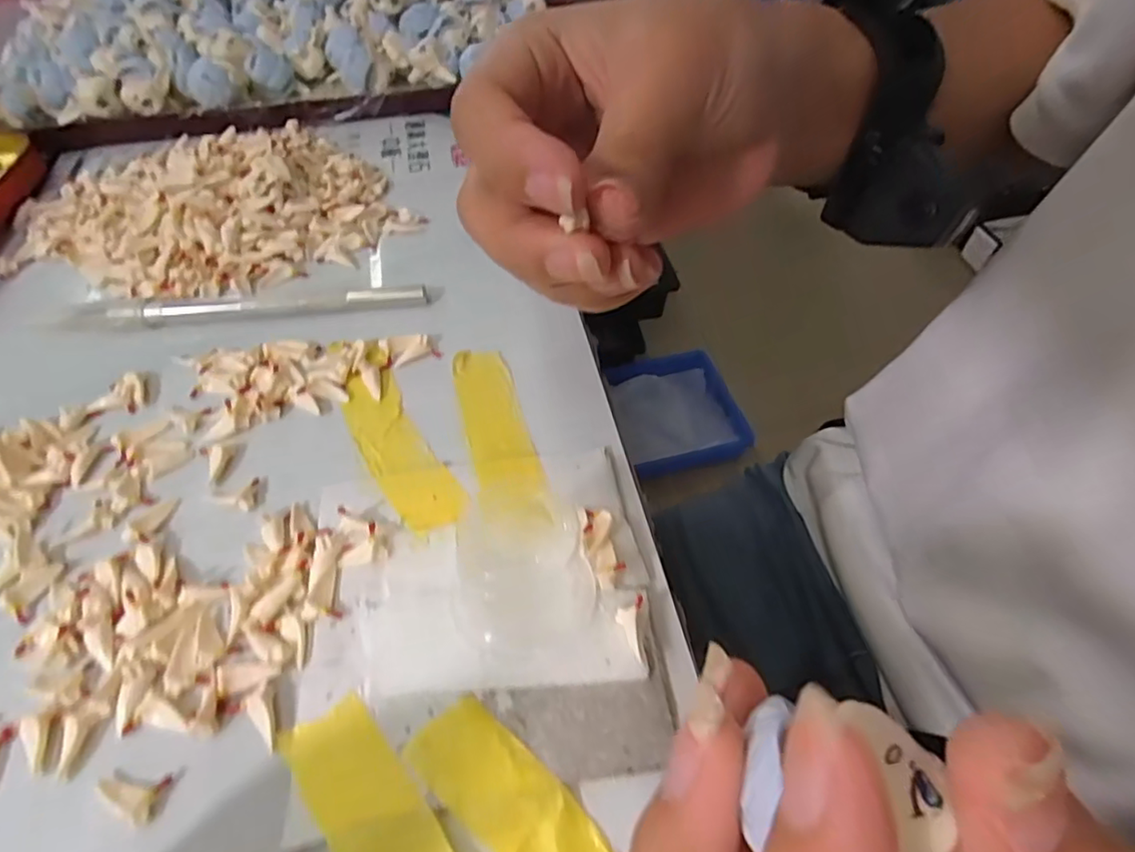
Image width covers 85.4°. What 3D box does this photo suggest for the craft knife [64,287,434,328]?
[{"bbox_3d":[-0.121,-0.048,0.236,0.130,0.009,0.010,-7,52,-5],"label":"craft knife"}]

